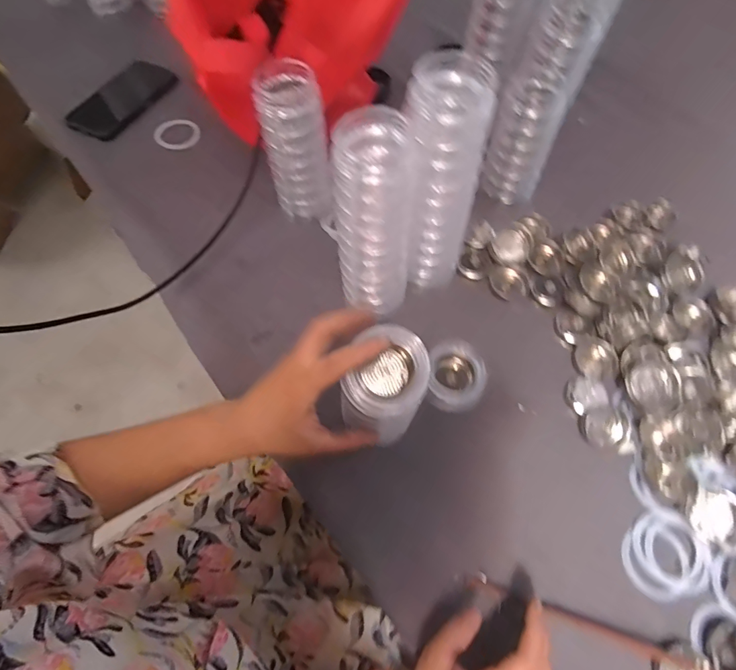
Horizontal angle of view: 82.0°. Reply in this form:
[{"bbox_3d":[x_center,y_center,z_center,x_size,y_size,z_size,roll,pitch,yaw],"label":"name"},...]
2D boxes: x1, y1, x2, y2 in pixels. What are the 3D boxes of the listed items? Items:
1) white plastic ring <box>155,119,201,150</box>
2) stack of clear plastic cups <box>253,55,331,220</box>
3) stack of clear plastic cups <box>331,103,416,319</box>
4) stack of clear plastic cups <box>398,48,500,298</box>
[{"bbox_3d":[-0.271,-0.288,0.604,0.059,0.011,0.062,7,59,-11],"label":"white plastic ring"},{"bbox_3d":[-0.078,-0.205,0.469,0.067,0.165,0.064,-15,65,-10],"label":"stack of clear plastic cups"},{"bbox_3d":[0.006,-0.099,0.397,0.072,0.195,0.070,3,63,-1],"label":"stack of clear plastic cups"},{"bbox_3d":[0.064,-0.129,0.398,0.072,0.227,0.059,-2,63,-4],"label":"stack of clear plastic cups"}]

